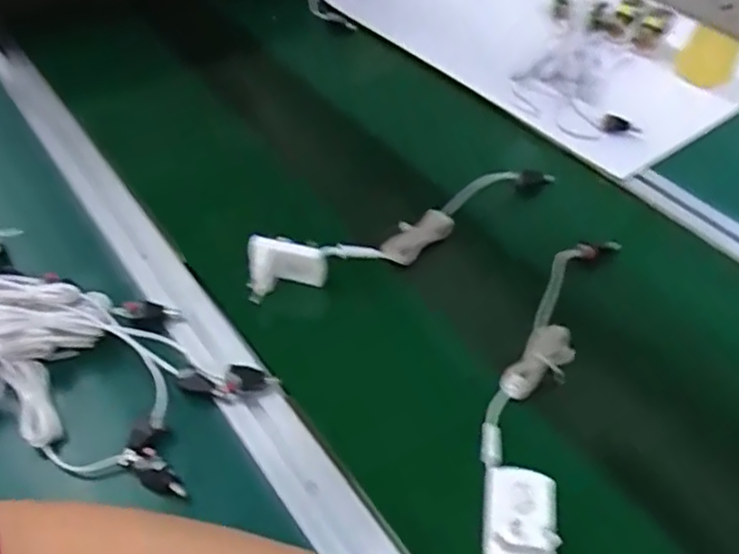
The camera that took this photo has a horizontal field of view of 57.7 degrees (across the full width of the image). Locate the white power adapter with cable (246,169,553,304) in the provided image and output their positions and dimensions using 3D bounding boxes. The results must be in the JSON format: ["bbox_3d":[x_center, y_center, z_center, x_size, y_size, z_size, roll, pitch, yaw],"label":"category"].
[{"bbox_3d":[0.035,-0.041,0.595,0.301,0.056,0.045,-20,49,-19],"label":"white power adapter with cable"}]

